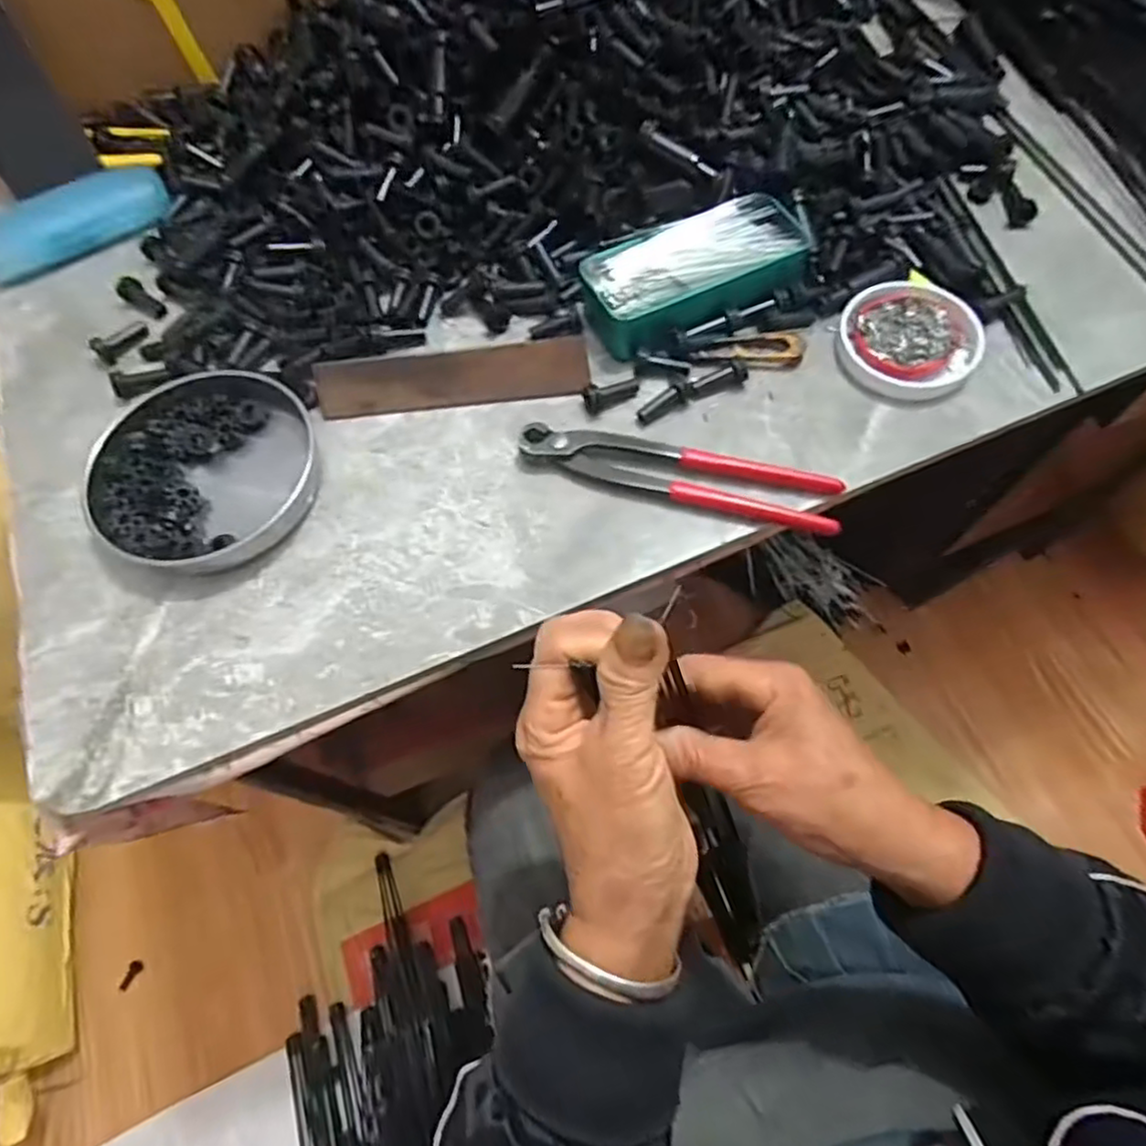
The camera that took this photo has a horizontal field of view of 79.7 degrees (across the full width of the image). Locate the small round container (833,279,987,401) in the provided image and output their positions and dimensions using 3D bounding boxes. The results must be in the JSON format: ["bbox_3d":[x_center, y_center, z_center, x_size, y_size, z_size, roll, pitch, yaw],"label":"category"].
[{"bbox_3d":[0.224,-0.157,0.454,0.089,0.014,0.086,-1,65,3],"label":"small round container"}]

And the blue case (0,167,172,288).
[{"bbox_3d":[-0.394,-0.276,0.539,0.148,0.023,0.053,-27,67,-9],"label":"blue case"}]

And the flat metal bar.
[{"bbox_3d":[-0.079,-0.129,0.454,0.177,0.035,0.006,-7,25,-1],"label":"flat metal bar"}]

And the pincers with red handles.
[{"bbox_3d":[0.063,-0.060,0.423,0.195,0.013,0.039,11,66,8],"label":"pincers with red handles"}]

